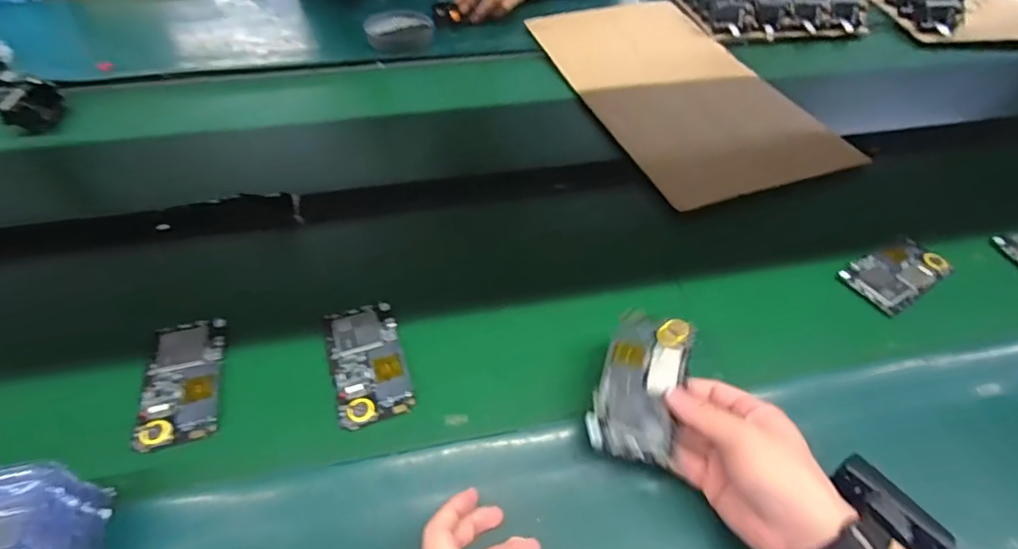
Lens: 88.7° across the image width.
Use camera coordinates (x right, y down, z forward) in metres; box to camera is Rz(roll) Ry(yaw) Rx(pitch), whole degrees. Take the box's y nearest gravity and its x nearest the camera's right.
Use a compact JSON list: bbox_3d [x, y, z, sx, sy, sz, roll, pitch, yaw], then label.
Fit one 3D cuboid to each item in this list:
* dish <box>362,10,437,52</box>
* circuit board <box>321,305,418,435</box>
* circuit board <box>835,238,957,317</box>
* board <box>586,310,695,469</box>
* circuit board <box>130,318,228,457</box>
[{"bbox_3d":[-0.183,-0.413,0.879,0.111,0.034,0.093,-9,49,-8],"label":"dish"},{"bbox_3d":[-0.133,0.078,0.486,0.067,0.008,0.122,-17,50,-14],"label":"circuit board"},{"bbox_3d":[0.425,-0.003,0.571,0.116,0.011,0.066,-26,53,-21],"label":"circuit board"},{"bbox_3d":[0.107,0.084,0.418,0.064,0.008,0.129,16,54,14],"label":"board"},{"bbox_3d":[-0.293,0.093,0.469,0.066,0.006,0.123,-12,49,-10],"label":"circuit board"}]

